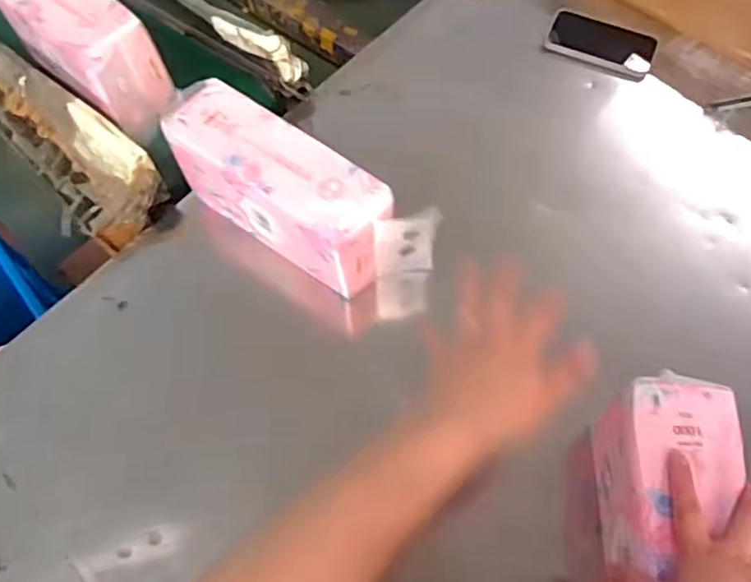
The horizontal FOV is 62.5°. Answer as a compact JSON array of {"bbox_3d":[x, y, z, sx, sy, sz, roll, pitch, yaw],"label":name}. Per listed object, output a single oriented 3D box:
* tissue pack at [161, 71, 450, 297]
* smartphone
[{"bbox_3d":[-0.093,-0.105,0.692,0.300,0.131,0.105,31,69,15],"label":"tissue pack"},{"bbox_3d":[0.316,-0.349,0.867,0.146,0.012,0.083,23,73,7],"label":"smartphone"}]

